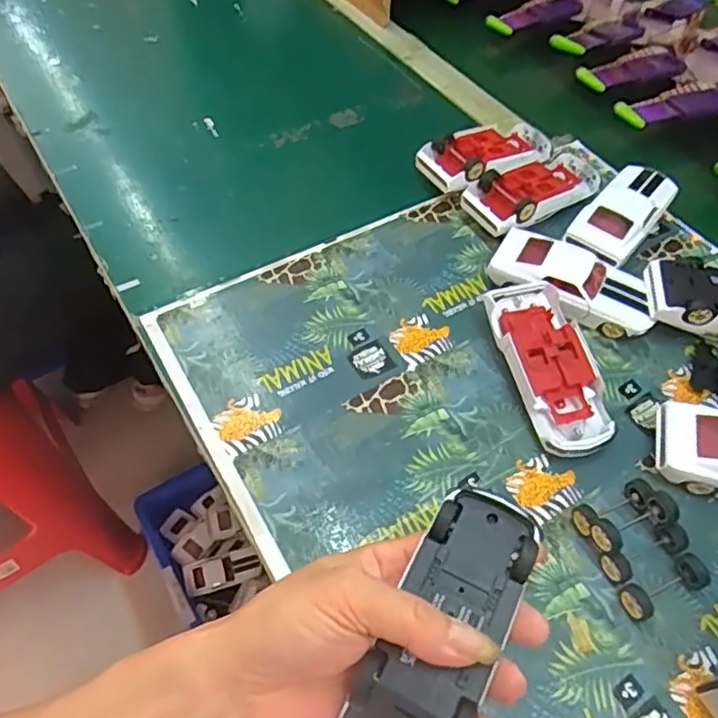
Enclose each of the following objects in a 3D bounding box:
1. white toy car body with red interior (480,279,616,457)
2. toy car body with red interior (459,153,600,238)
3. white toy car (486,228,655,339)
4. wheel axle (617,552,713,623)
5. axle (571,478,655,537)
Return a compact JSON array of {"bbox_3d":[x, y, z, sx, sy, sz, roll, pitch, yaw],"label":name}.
[{"bbox_3d":[0.133,0.006,0.443,0.059,0.030,0.127,-8,55,-9],"label":"white toy car body with red interior"},{"bbox_3d":[0.156,-0.150,0.550,0.131,0.033,0.059,-29,60,-21],"label":"toy car body with red interior"},{"bbox_3d":[0.166,-0.061,0.487,0.123,0.030,0.052,23,56,14],"label":"white toy car"},{"bbox_3d":[0.178,0.133,0.363,0.054,0.018,0.019,-19,57,-16],"label":"wheel axle"},{"bbox_3d":[0.159,0.092,0.389,0.052,0.020,0.017,-19,57,-16],"label":"axle"}]

